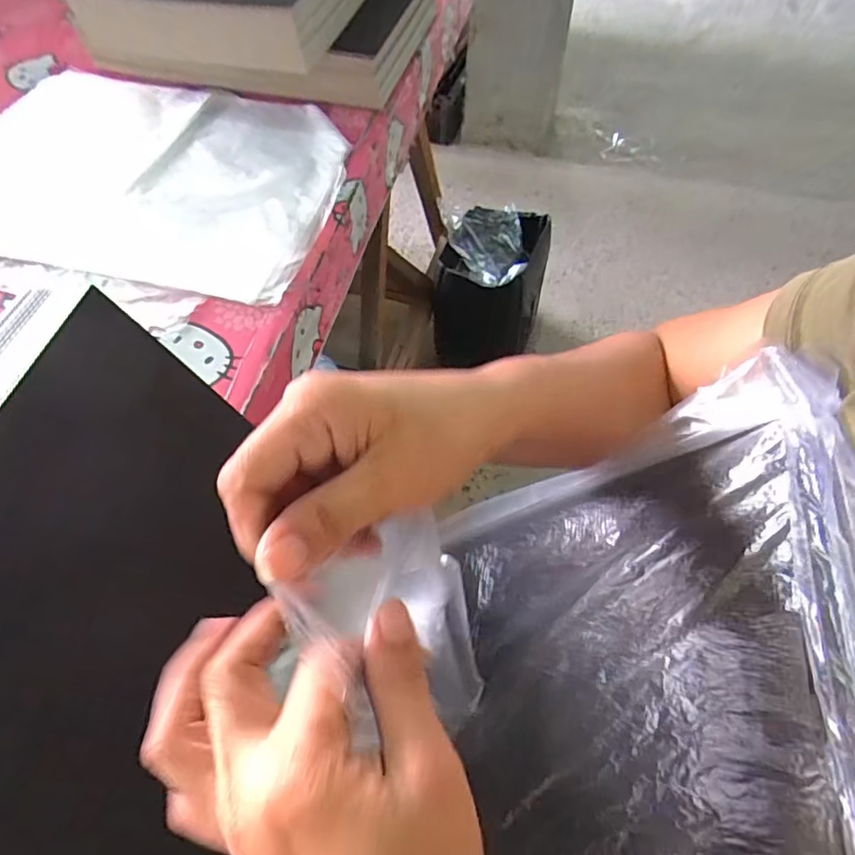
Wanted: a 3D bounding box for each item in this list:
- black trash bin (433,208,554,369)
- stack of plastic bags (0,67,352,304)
[{"bbox_3d":[0.155,-0.321,1.474,0.247,0.398,0.273,8,57,6],"label":"black trash bin"},{"bbox_3d":[-0.318,-0.277,0.620,0.463,0.031,0.288,13,64,13],"label":"stack of plastic bags"}]

